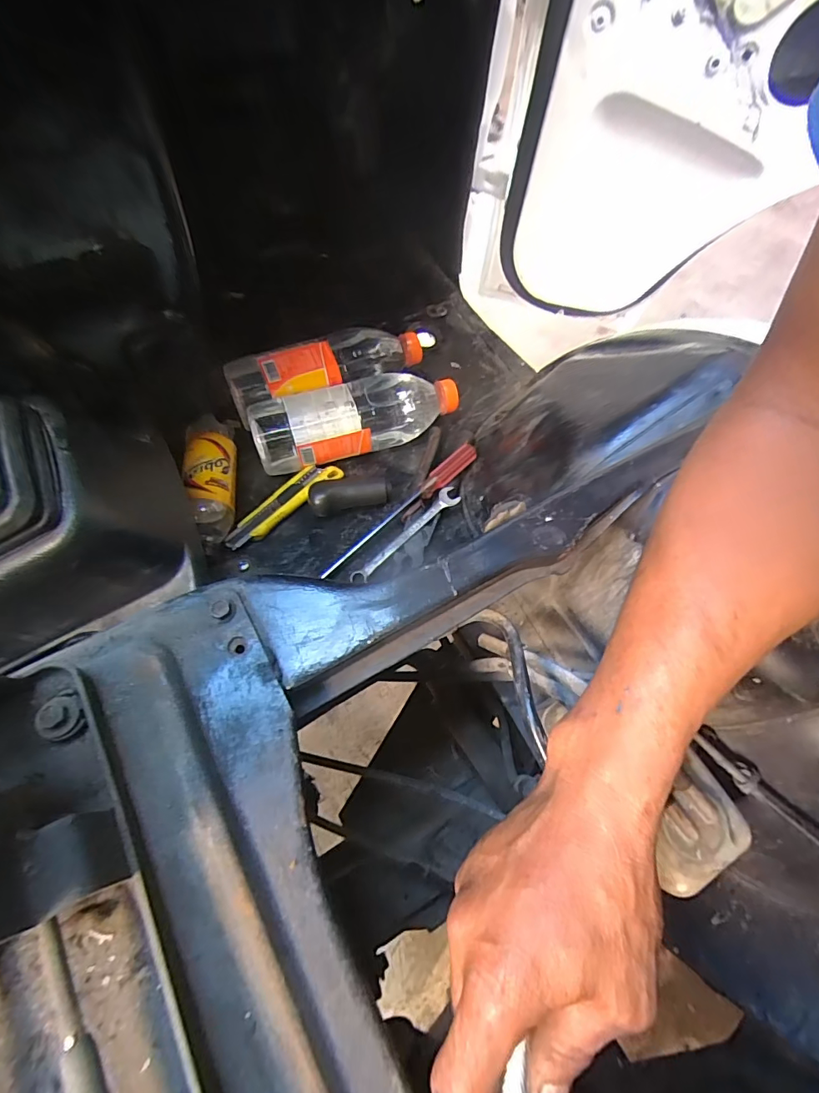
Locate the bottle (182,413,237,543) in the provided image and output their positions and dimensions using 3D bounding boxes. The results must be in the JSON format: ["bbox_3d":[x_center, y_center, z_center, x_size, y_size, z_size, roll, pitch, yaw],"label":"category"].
[{"bbox_3d":[-0.226,-0.083,0.540,0.054,0.053,0.163,-6,61,-6],"label":"bottle"}]

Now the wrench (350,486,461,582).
[{"bbox_3d":[-0.004,-0.013,0.519,0.153,0.008,0.023,-40,67,-16],"label":"wrench"}]

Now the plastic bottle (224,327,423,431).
[{"bbox_3d":[-0.100,-0.223,0.609,0.254,0.071,0.086,-19,63,-13],"label":"plastic bottle"}]

